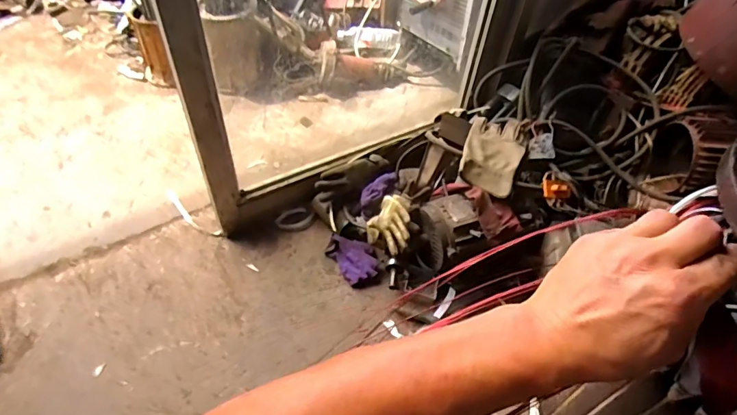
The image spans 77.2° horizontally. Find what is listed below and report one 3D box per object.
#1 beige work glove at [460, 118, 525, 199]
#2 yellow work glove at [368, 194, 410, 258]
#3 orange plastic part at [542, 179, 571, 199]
[{"bbox_3d":[0.283,-0.125,1.050,0.127,0.046,0.221,18,51,10],"label":"beige work glove"},{"bbox_3d":[0.044,0.040,1.066,0.095,0.099,0.146,9,50,3],"label":"yellow work glove"},{"bbox_3d":[0.405,-0.037,0.997,0.057,0.024,0.035,7,50,1],"label":"orange plastic part"}]

